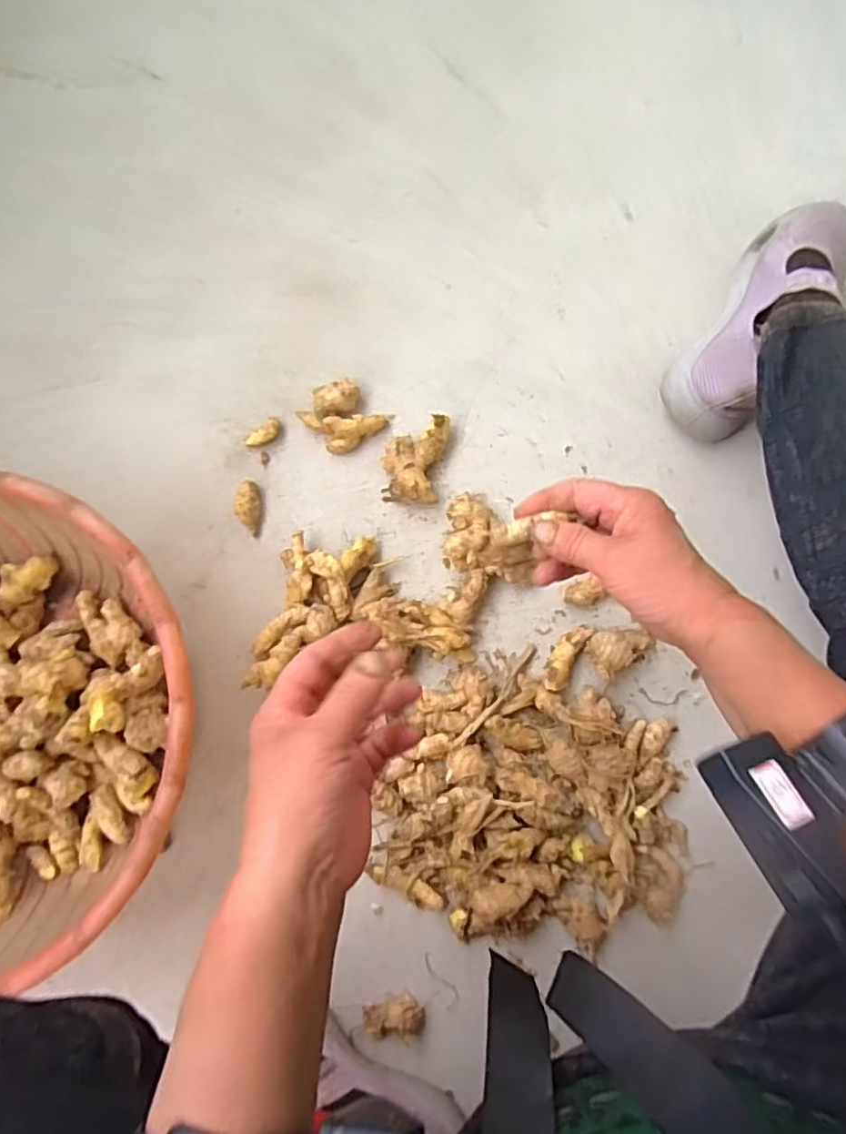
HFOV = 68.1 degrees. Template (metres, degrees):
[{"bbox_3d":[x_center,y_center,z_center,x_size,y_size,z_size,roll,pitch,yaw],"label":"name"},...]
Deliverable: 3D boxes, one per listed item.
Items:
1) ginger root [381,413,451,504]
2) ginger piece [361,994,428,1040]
[{"bbox_3d":[-0.008,-0.099,0.574,0.054,0.024,0.081,10,78,1],"label":"ginger root"},{"bbox_3d":[-0.022,0.356,0.497,0.048,0.019,0.028,5,78,0],"label":"ginger piece"}]

